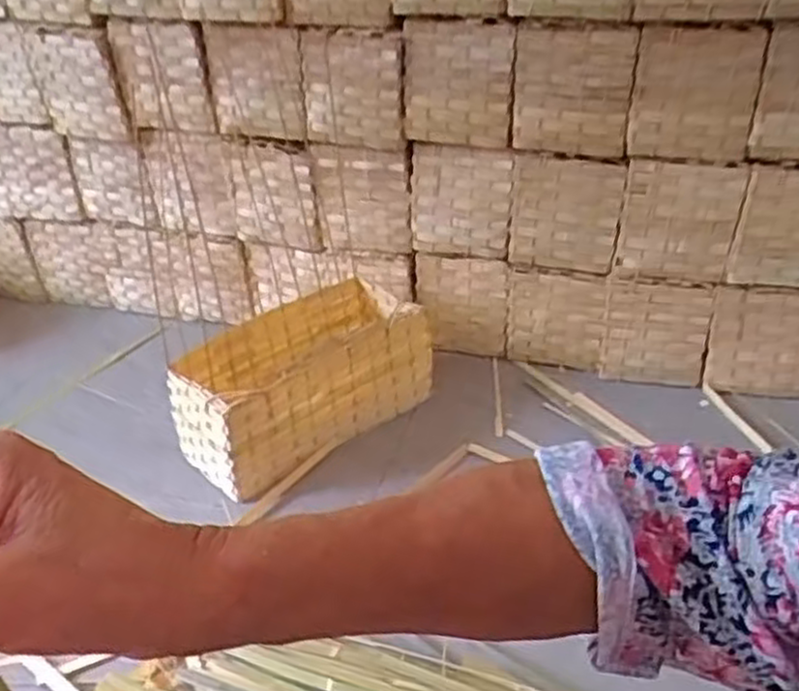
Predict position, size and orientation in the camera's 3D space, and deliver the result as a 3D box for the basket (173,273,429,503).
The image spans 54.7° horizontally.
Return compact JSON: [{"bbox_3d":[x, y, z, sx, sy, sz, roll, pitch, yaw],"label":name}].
[{"bbox_3d":[-0.173,0.054,1.380,0.448,0.196,0.241,-26,40,-27],"label":"basket"}]

